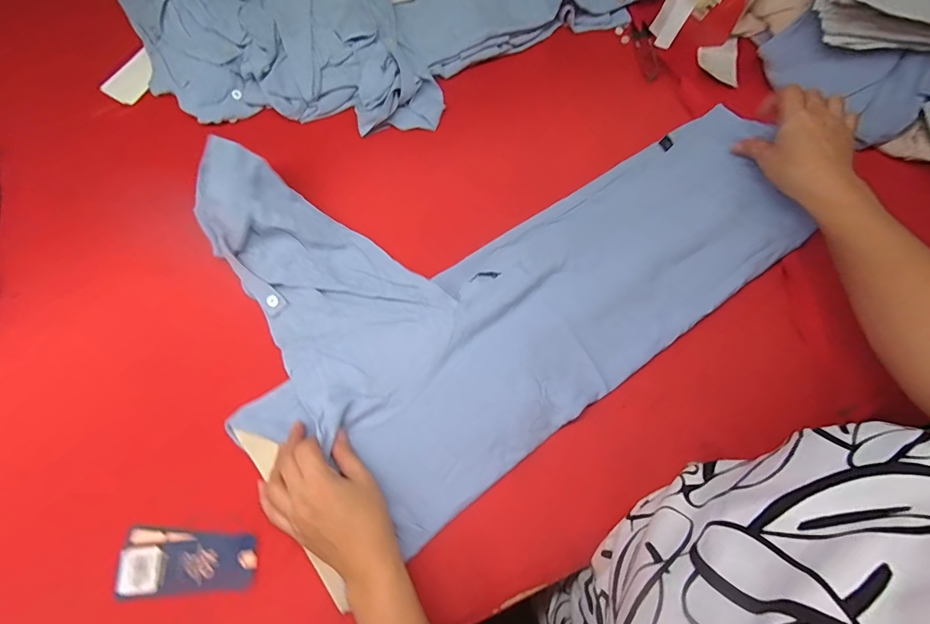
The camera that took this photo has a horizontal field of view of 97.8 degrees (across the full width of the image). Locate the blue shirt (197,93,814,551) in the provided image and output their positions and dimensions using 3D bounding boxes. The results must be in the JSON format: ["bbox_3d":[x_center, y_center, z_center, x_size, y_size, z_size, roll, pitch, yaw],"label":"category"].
[{"bbox_3d":[0.033,-0.085,0.431,0.564,0.062,0.396,-36,78,-10],"label":"blue shirt"}]

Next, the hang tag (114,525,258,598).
[{"bbox_3d":[-0.254,0.227,0.372,0.120,0.005,0.053,-3,70,-1],"label":"hang tag"}]

